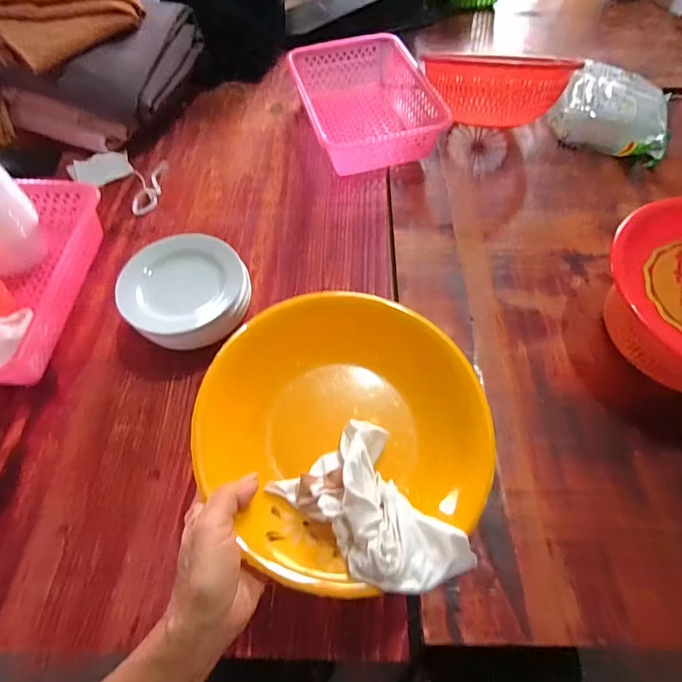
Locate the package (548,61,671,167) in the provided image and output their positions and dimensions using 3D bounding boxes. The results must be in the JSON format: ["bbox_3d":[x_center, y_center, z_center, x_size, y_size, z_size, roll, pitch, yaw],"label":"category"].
[{"bbox_3d":[0.493,-0.419,0.737,0.199,0.069,0.181,19,62,10],"label":"package"}]

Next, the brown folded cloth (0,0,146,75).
[{"bbox_3d":[-0.449,-0.528,0.643,0.237,0.041,0.148,-44,107,-17],"label":"brown folded cloth"}]

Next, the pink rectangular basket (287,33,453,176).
[{"bbox_3d":[0.040,-0.420,0.726,0.210,0.082,0.298,-14,62,-8],"label":"pink rectangular basket"}]

